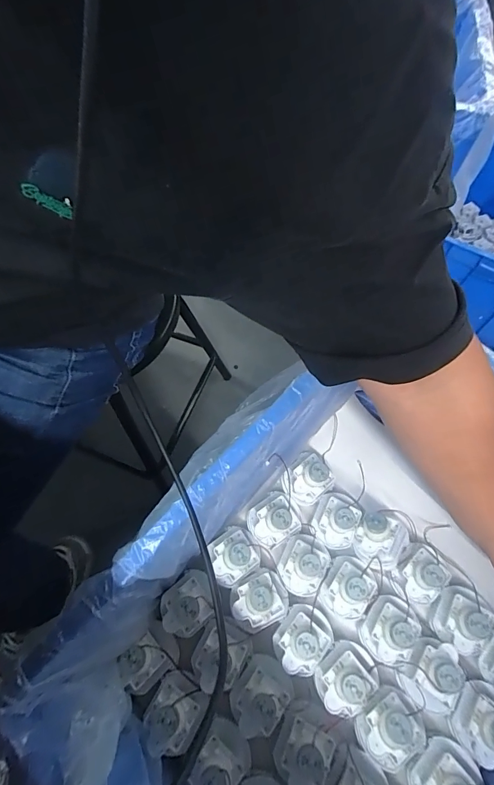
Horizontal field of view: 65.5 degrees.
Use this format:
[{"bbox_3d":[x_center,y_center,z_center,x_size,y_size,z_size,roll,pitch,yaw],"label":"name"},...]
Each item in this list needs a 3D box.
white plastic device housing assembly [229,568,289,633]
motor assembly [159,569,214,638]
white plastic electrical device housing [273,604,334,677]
[{"bbox_3d":[0.015,0.242,0.448,0.066,0.041,0.056,-29,68,-14],"label":"white plastic device housing assembly"},{"bbox_3d":[-0.068,0.241,0.440,0.066,0.039,0.059,-36,70,-17],"label":"motor assembly"},{"bbox_3d":[0.066,0.280,0.433,0.055,0.053,0.068,36,69,15],"label":"white plastic electrical device housing"}]

